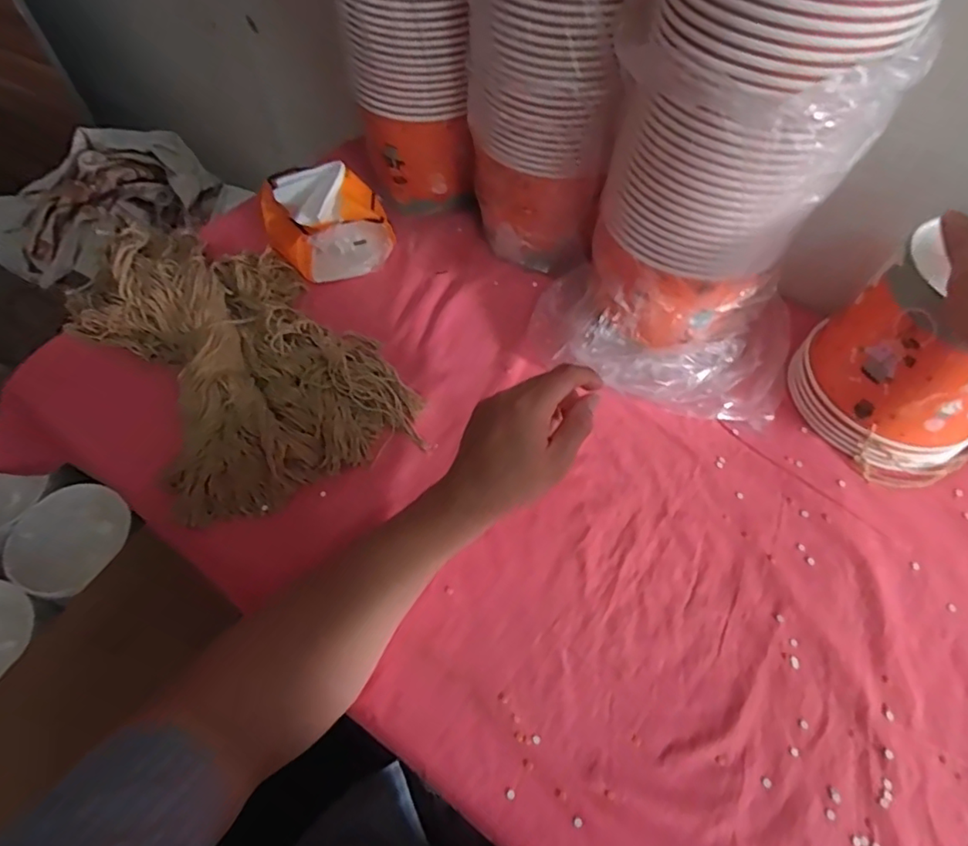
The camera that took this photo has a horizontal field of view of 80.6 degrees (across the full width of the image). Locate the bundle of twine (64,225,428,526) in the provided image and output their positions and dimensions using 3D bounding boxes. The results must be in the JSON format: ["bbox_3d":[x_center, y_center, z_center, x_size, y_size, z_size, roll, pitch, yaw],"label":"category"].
[{"bbox_3d":[-0.251,-0.077,0.563,0.218,0.058,0.349,-35,66,-19],"label":"bundle of twine"}]

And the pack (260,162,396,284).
[{"bbox_3d":[-0.180,-0.233,0.639,0.120,0.078,0.132,-26,62,-15],"label":"pack"}]

